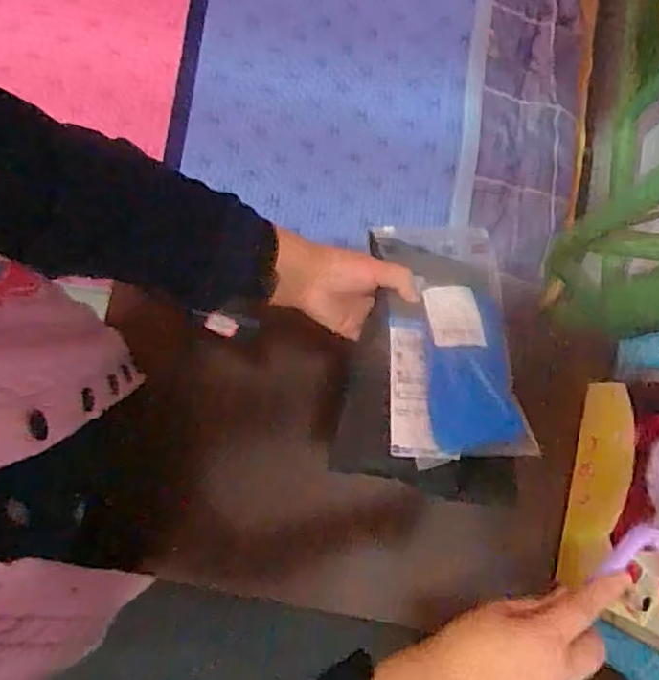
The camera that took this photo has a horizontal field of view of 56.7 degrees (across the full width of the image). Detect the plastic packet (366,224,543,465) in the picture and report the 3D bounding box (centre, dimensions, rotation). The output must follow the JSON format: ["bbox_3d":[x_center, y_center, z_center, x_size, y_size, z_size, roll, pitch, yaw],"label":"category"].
[{"bbox_3d":[0.118,-0.004,0.596,0.139,0.021,0.237,1,68,-14],"label":"plastic packet"}]

